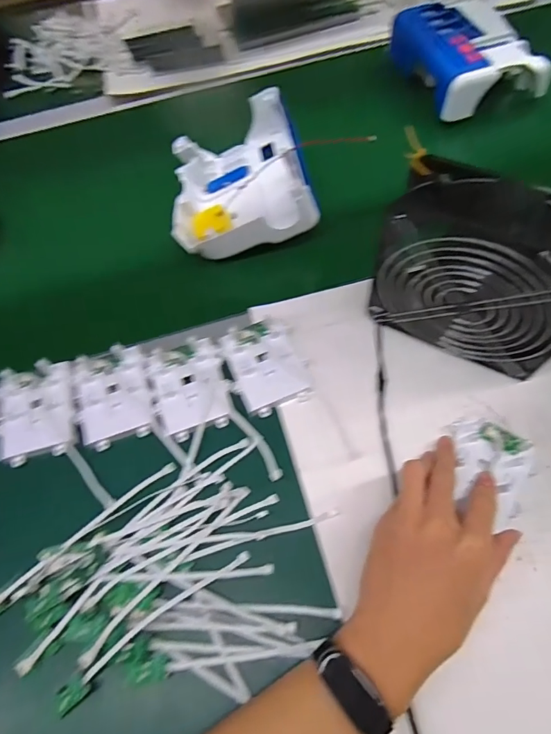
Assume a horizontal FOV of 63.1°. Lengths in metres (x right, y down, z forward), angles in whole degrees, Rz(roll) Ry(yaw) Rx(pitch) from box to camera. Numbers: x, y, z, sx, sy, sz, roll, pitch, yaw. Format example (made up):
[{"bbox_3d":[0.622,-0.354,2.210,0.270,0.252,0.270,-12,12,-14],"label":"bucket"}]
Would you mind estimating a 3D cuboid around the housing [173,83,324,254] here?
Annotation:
[{"bbox_3d":[-0.042,-0.213,0.493,0.146,0.062,0.185,-10,62,0],"label":"housing"}]

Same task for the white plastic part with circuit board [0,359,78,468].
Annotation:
[{"bbox_3d":[-0.217,0.038,0.402,0.068,0.021,0.084,-14,62,-3],"label":"white plastic part with circuit board"}]

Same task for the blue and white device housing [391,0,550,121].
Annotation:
[{"bbox_3d":[0.236,-0.387,0.559,0.122,0.050,0.163,-20,63,-6],"label":"blue and white device housing"}]

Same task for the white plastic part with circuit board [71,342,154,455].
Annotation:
[{"bbox_3d":[-0.149,0.025,0.406,0.065,0.017,0.087,-16,62,-4],"label":"white plastic part with circuit board"}]

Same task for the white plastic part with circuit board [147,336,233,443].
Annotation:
[{"bbox_3d":[-0.077,0.017,0.402,0.066,0.022,0.083,-19,63,-5],"label":"white plastic part with circuit board"}]

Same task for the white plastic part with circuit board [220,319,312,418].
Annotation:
[{"bbox_3d":[-0.009,-0.001,0.412,0.065,0.014,0.082,-20,63,-6],"label":"white plastic part with circuit board"}]

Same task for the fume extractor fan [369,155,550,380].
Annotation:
[{"bbox_3d":[0.160,-0.065,0.347,0.157,0.143,0.057,26,67,17],"label":"fume extractor fan"}]

